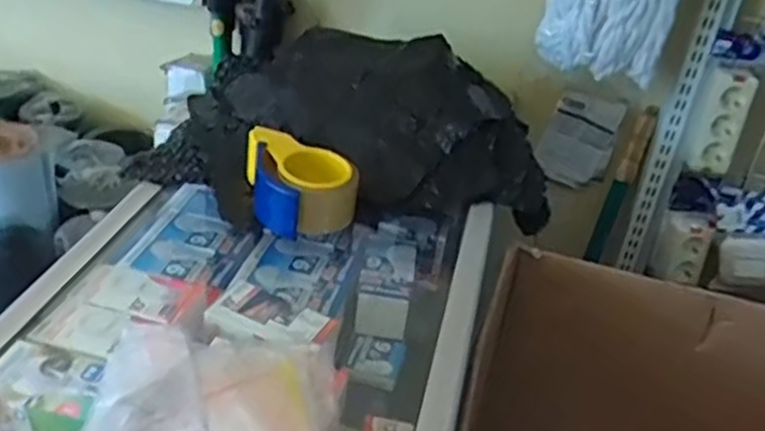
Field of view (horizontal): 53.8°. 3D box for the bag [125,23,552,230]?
[{"bbox_3d":[-0.034,-0.123,0.995,0.482,0.155,0.325,7,32,-1],"label":"bag"}]

